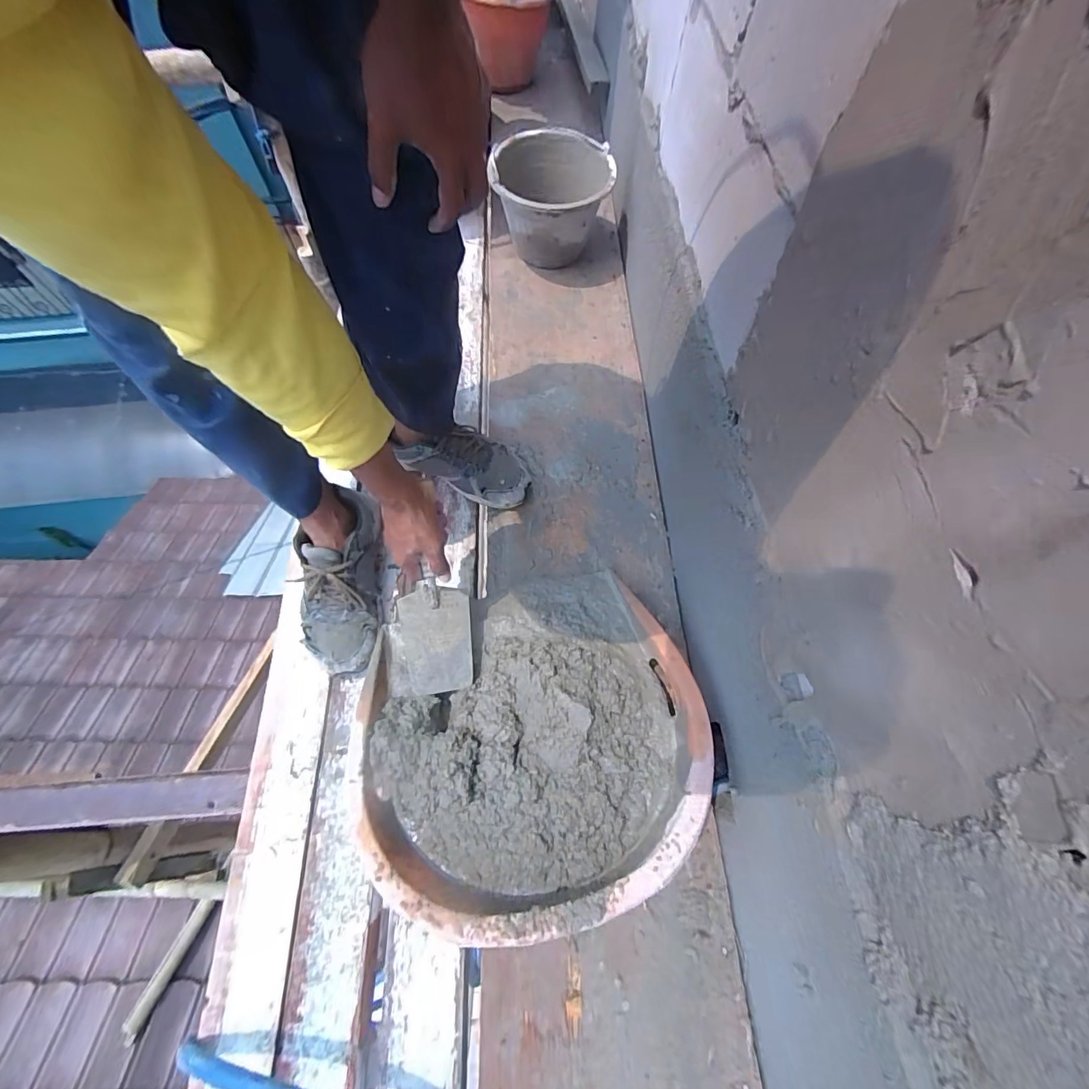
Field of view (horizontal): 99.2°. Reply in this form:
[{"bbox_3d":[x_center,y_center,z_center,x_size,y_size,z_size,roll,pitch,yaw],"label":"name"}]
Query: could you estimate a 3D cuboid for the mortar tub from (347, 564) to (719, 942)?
[{"bbox_3d":[-0.016,0.227,0.593,0.409,0.120,0.409,-1,51,1],"label":"mortar tub"}]

